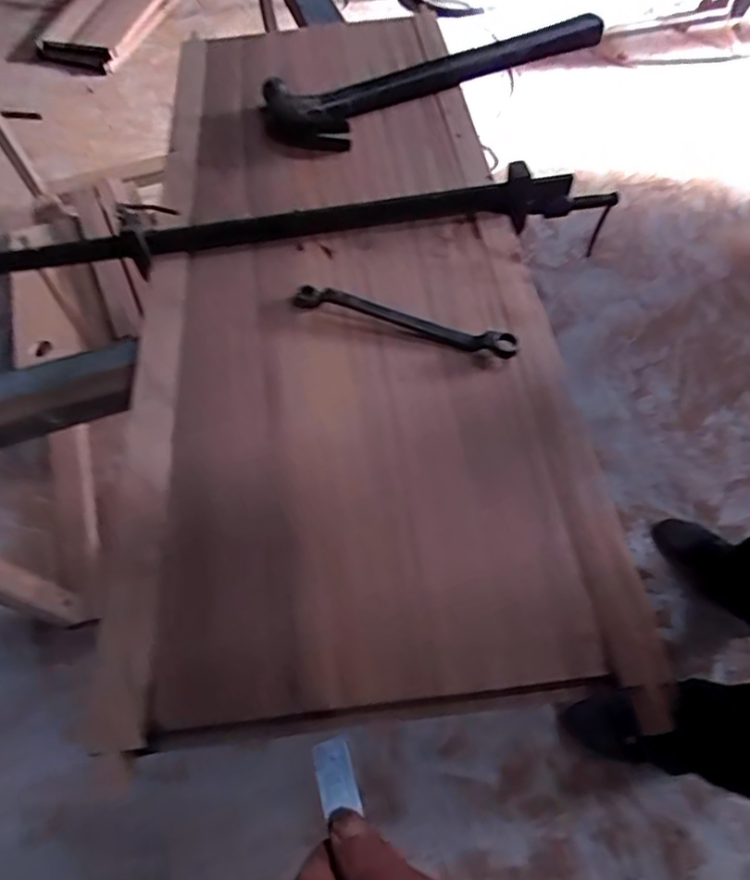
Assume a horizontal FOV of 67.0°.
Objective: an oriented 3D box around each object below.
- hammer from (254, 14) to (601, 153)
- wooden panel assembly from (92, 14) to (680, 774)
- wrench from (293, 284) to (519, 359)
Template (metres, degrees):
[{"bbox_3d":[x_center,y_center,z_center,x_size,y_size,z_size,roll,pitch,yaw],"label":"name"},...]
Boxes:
[{"bbox_3d":[0.073,-0.446,0.675,0.421,0.027,0.125,-29,65,-12],"label":"hammer"},{"bbox_3d":[-0.042,-0.163,0.525,0.353,0.034,0.787,-7,62,-1],"label":"wooden panel assembly"},{"bbox_3d":[0.021,-0.101,0.476,0.196,0.018,0.019,18,64,11],"label":"wrench"}]

